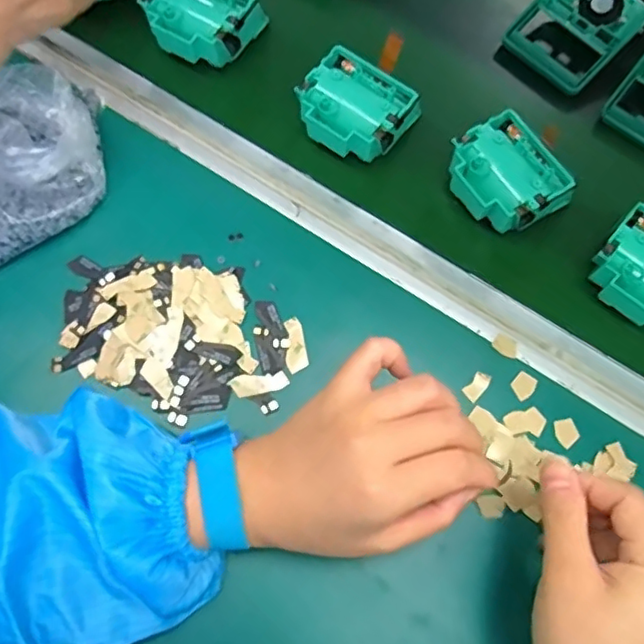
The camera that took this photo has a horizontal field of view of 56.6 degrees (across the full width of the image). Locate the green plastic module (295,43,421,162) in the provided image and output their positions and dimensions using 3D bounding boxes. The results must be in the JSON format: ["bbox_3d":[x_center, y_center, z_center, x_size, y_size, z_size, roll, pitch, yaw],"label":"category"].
[{"bbox_3d":[0.024,-0.156,0.449,0.075,0.044,0.069,34,73,10],"label":"green plastic module"}]

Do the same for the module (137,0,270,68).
[{"bbox_3d":[-0.096,-0.237,0.474,0.075,0.041,0.069,28,73,8],"label":"module"}]

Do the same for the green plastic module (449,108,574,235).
[{"bbox_3d":[0.129,-0.100,0.432,0.068,0.041,0.076,-29,74,-11],"label":"green plastic module"}]

